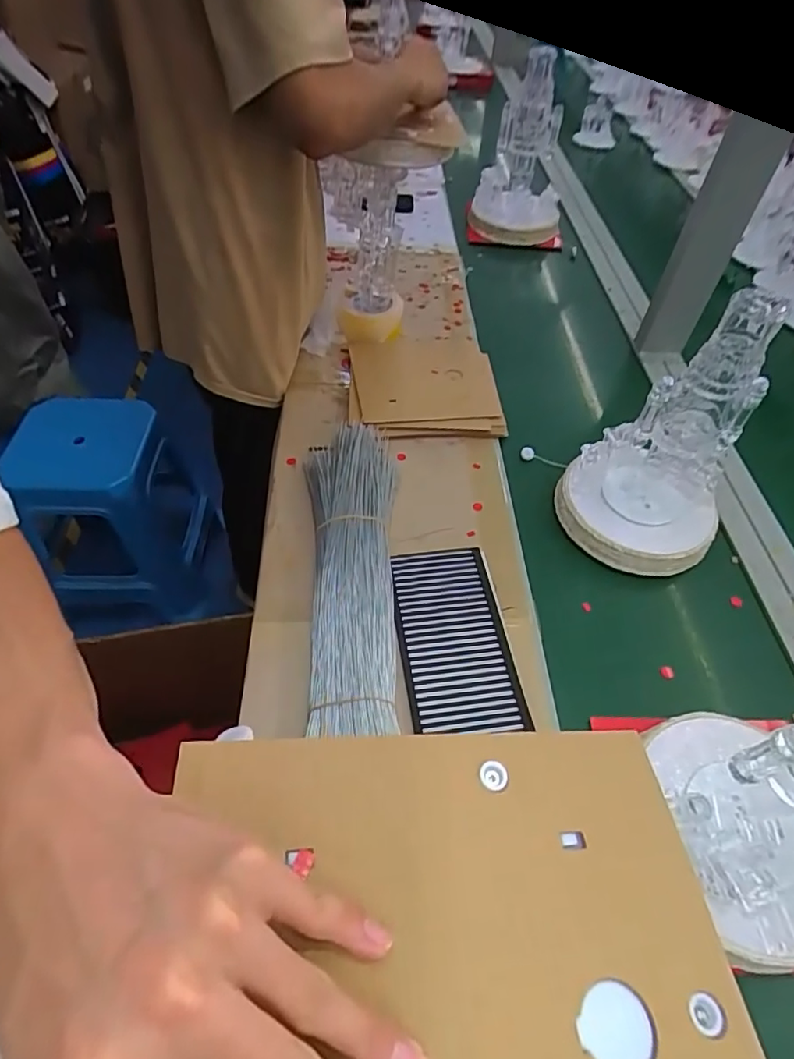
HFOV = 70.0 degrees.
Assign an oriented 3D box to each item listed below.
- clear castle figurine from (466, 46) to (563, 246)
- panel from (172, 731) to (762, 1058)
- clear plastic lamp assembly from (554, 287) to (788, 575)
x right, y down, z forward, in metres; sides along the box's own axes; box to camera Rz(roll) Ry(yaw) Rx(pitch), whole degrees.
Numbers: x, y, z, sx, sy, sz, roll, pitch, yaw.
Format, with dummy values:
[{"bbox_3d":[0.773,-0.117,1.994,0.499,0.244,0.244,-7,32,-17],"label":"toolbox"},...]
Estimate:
[{"bbox_3d":[0.261,-0.771,1.161,0.171,0.317,0.140,2,50,-2],"label":"clear castle figurine"},{"bbox_3d":[0.024,0.180,0.196,0.214,0.008,0.215,2,49,-10],"label":"panel"},{"bbox_3d":[0.330,-0.110,0.670,0.170,0.321,0.182,2,50,-2],"label":"clear plastic lamp assembly"}]

